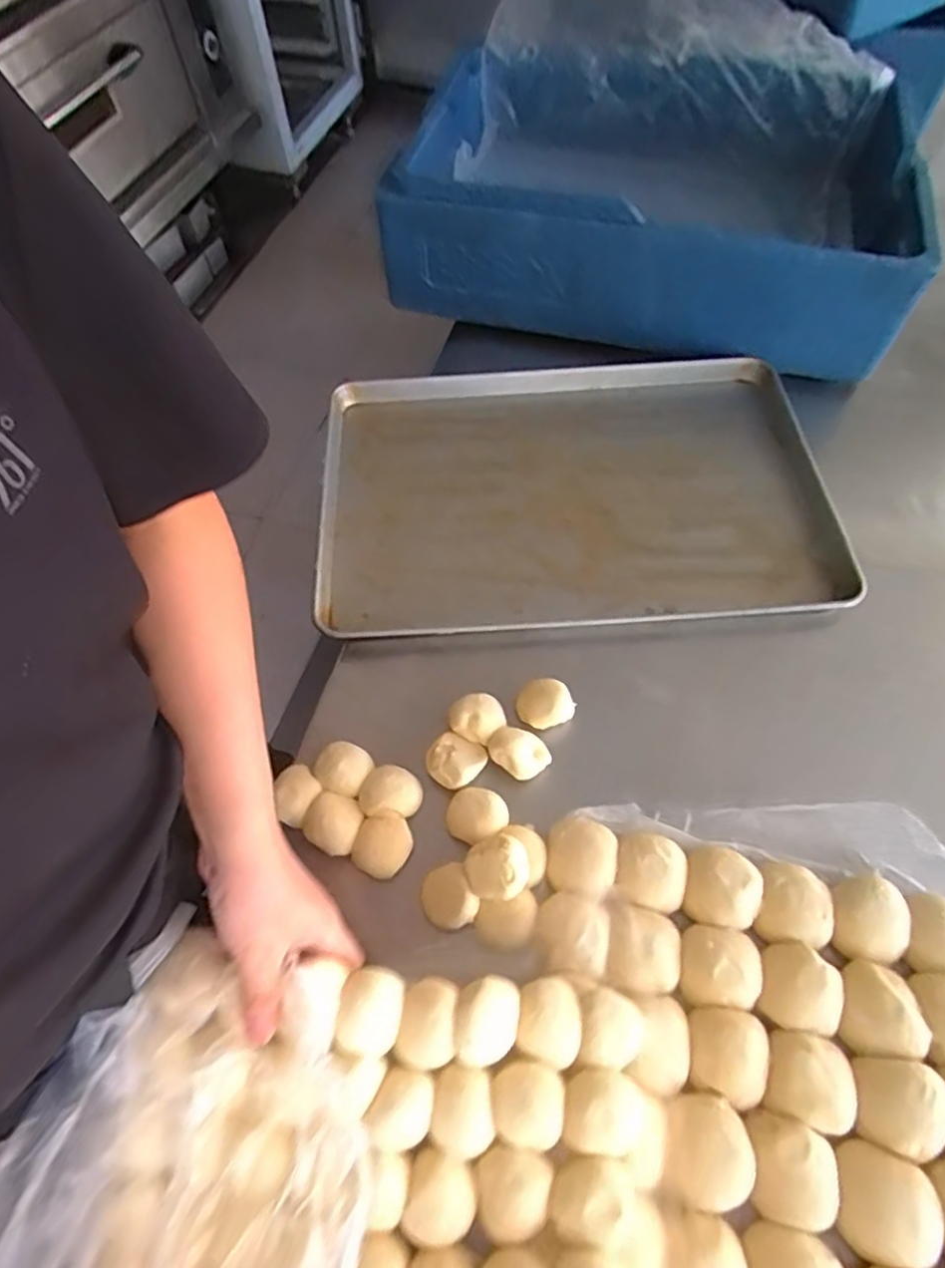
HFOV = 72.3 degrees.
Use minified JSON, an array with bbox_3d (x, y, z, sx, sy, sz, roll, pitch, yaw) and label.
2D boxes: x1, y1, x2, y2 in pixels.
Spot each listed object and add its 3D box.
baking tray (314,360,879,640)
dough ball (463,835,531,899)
[{"bbox_3d":[0.118,-0.183,0.801,0.598,0.058,0.408,-2,58,-2],"label":"baking tray"},{"bbox_3d":[0.021,0.197,0.541,0.055,0.044,0.051,0,61,1],"label":"dough ball"}]

